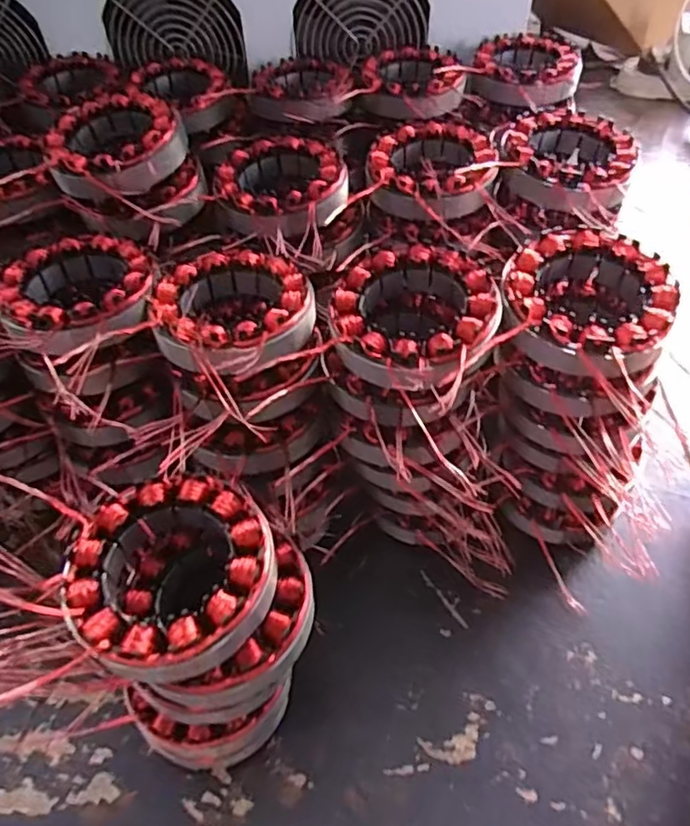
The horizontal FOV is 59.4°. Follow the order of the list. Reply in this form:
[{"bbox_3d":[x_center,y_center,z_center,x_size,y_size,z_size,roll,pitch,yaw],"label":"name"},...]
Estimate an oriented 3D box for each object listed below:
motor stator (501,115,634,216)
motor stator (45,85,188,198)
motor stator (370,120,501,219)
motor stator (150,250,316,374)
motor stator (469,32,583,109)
[{"bbox_3d":[0.147,-0.165,0.402,0.080,0.031,0.095,15,53,13],"label":"motor stator"},{"bbox_3d":[-0.150,-0.176,0.396,0.084,0.033,0.092,-21,54,-15],"label":"motor stator"},{"bbox_3d":[0.059,-0.164,0.411,0.083,0.034,0.096,5,52,5],"label":"motor stator"},{"bbox_3d":[-0.057,-0.054,0.330,0.094,0.031,0.083,33,59,24],"label":"motor stator"},{"bbox_3d":[0.151,-0.285,0.506,0.085,0.027,0.094,10,52,10],"label":"motor stator"}]

